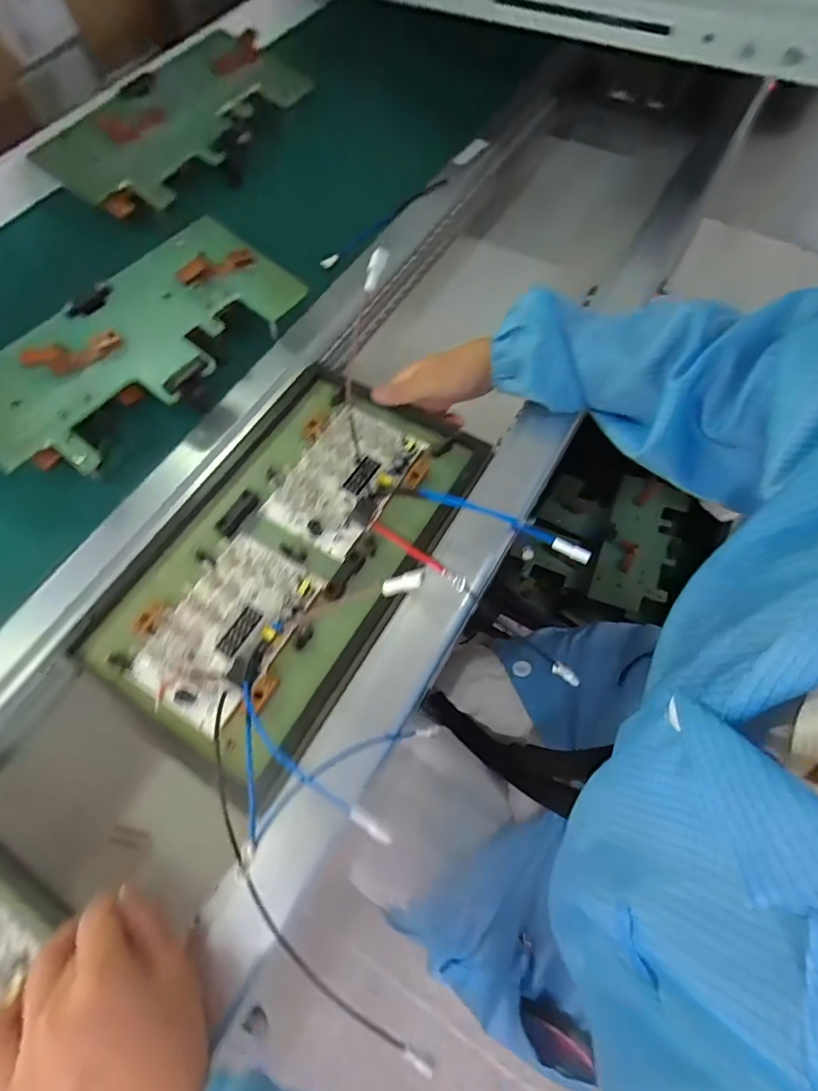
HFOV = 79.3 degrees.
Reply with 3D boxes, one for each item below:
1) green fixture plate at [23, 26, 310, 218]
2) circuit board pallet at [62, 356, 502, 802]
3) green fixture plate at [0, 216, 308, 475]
[{"bbox_3d":[-0.240,-0.456,0.535,0.126,0.061,0.290,26,68,12],"label":"green fixture plate"},{"bbox_3d":[-0.096,-0.007,0.408,0.200,0.027,0.322,29,69,13],"label":"circuit board pallet"},{"bbox_3d":[-0.240,-0.181,0.432,0.127,0.038,0.291,33,72,13],"label":"green fixture plate"}]

